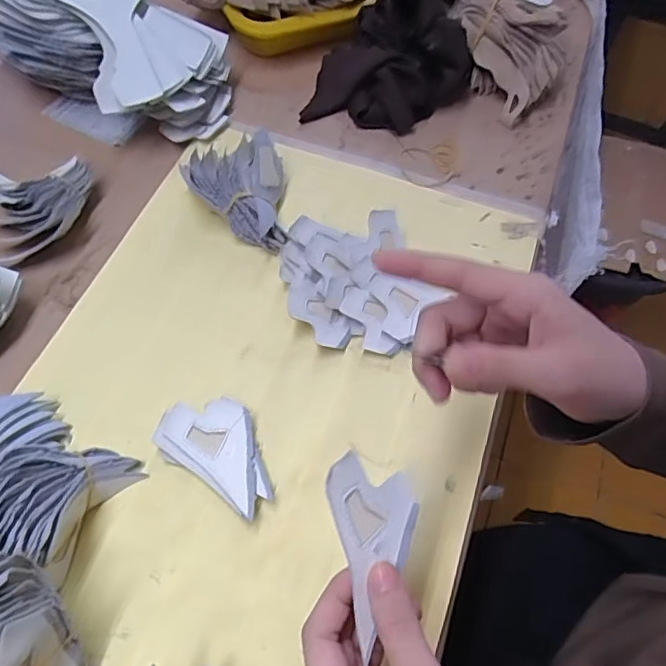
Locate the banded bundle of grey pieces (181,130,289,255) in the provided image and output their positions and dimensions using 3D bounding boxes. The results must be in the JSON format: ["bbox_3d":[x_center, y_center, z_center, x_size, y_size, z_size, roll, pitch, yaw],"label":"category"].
[{"bbox_3d":[-0.079,-0.115,0.454,0.080,0.052,0.090,-1,61,-4],"label":"banded bundle of grey pieces"}]

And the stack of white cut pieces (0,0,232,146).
[{"bbox_3d":[-0.195,-0.259,0.493,0.210,0.108,0.128,30,64,13],"label":"stack of white cut pieces"}]

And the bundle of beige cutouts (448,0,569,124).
[{"bbox_3d":[0.165,-0.292,0.549,0.087,0.083,0.146,-32,67,-18],"label":"bundle of beige cutouts"}]

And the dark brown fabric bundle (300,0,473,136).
[{"bbox_3d":[0.058,-0.256,0.525,0.140,0.081,0.112,13,61,5],"label":"dark brown fabric bundle"}]

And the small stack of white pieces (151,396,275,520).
[{"bbox_3d":[-0.071,0.074,0.369,0.083,0.016,0.053,30,64,13],"label":"small stack of white pieces"}]

